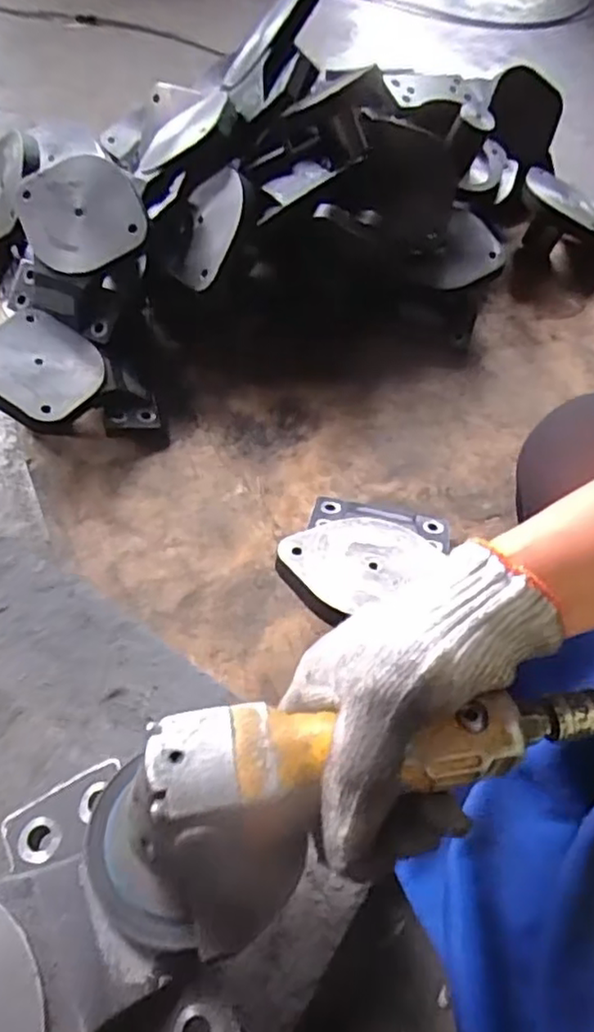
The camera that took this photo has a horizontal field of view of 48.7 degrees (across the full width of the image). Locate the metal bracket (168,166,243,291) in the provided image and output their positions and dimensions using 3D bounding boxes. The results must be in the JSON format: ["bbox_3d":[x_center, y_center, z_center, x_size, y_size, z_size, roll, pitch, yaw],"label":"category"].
[{"bbox_3d":[-0.106,-0.333,0.759,0.080,0.131,0.017,34,19,26],"label":"metal bracket"}]

